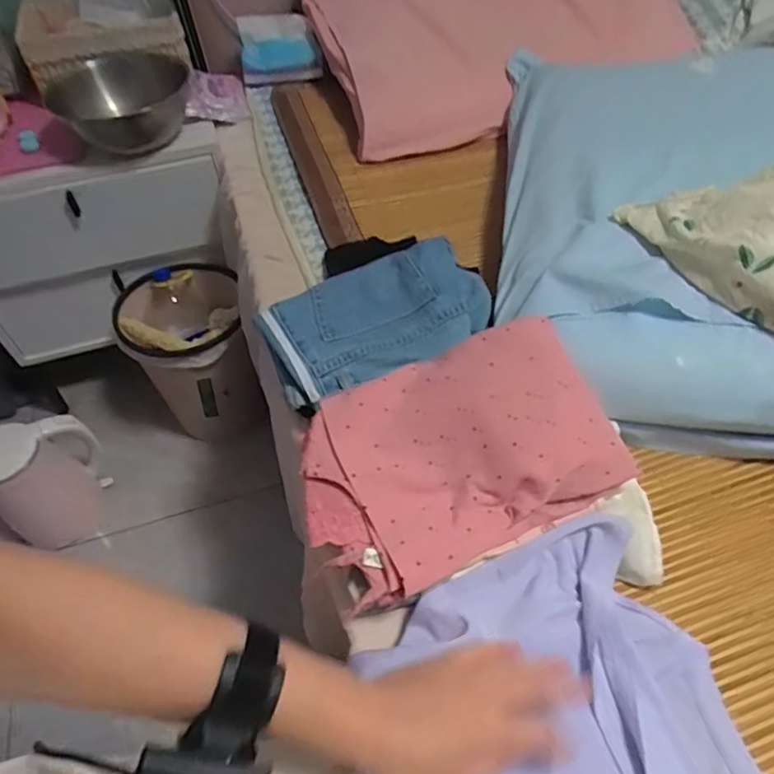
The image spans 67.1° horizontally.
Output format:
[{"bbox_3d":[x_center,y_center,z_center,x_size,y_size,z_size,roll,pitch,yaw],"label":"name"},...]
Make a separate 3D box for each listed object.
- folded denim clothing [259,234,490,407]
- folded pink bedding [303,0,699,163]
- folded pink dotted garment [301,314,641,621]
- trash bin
[{"bbox_3d":[-0.011,-0.079,0.637,0.242,0.040,0.163,-23,54,-14],"label":"folded denim clothing"},{"bbox_3d":[0.204,-0.591,0.990,0.629,0.153,0.270,-23,54,-14],"label":"folded pink bedding"},{"bbox_3d":[0.053,0.056,0.515,0.267,0.047,0.188,-26,65,-2],"label":"folded pink dotted garment"},{"bbox_3d":[-0.363,-0.058,1.130,0.215,0.260,0.218,-13,52,-7],"label":"trash bin"}]

